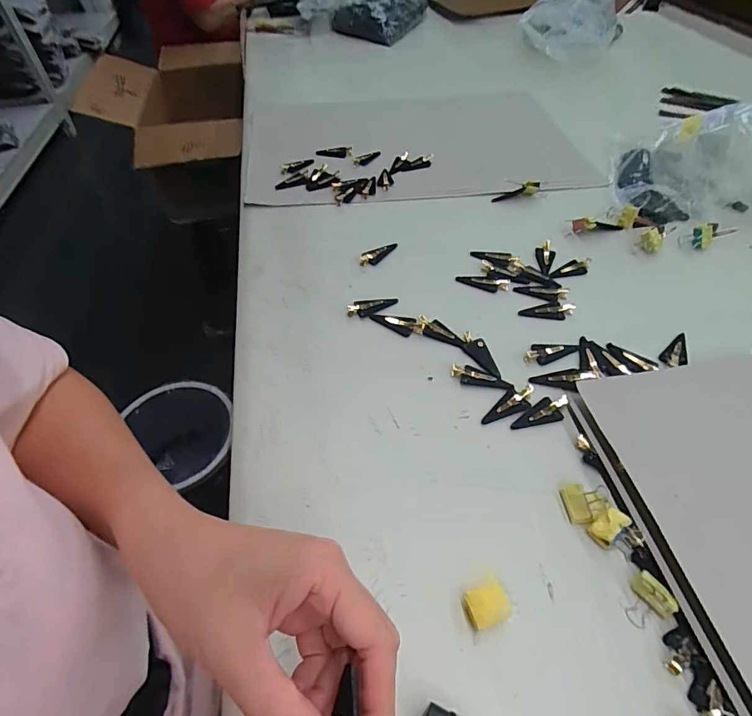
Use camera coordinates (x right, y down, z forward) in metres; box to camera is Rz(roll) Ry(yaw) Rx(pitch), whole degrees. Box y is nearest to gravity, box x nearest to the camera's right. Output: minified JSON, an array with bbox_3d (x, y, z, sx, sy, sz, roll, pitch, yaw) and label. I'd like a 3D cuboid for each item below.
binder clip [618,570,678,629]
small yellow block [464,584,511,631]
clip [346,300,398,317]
[{"bbox_3d":[0.188,0.168,0.314,0.033,0.013,0.028,-25,53,-16],"label":"binder clip"},{"bbox_3d":[0.076,0.171,0.312,0.027,0.017,0.023,-9,50,-4],"label":"small yellow block"},{"bbox_3d":[-0.003,-0.059,0.511,0.058,0.008,0.021,-14,50,-7],"label":"clip"}]

